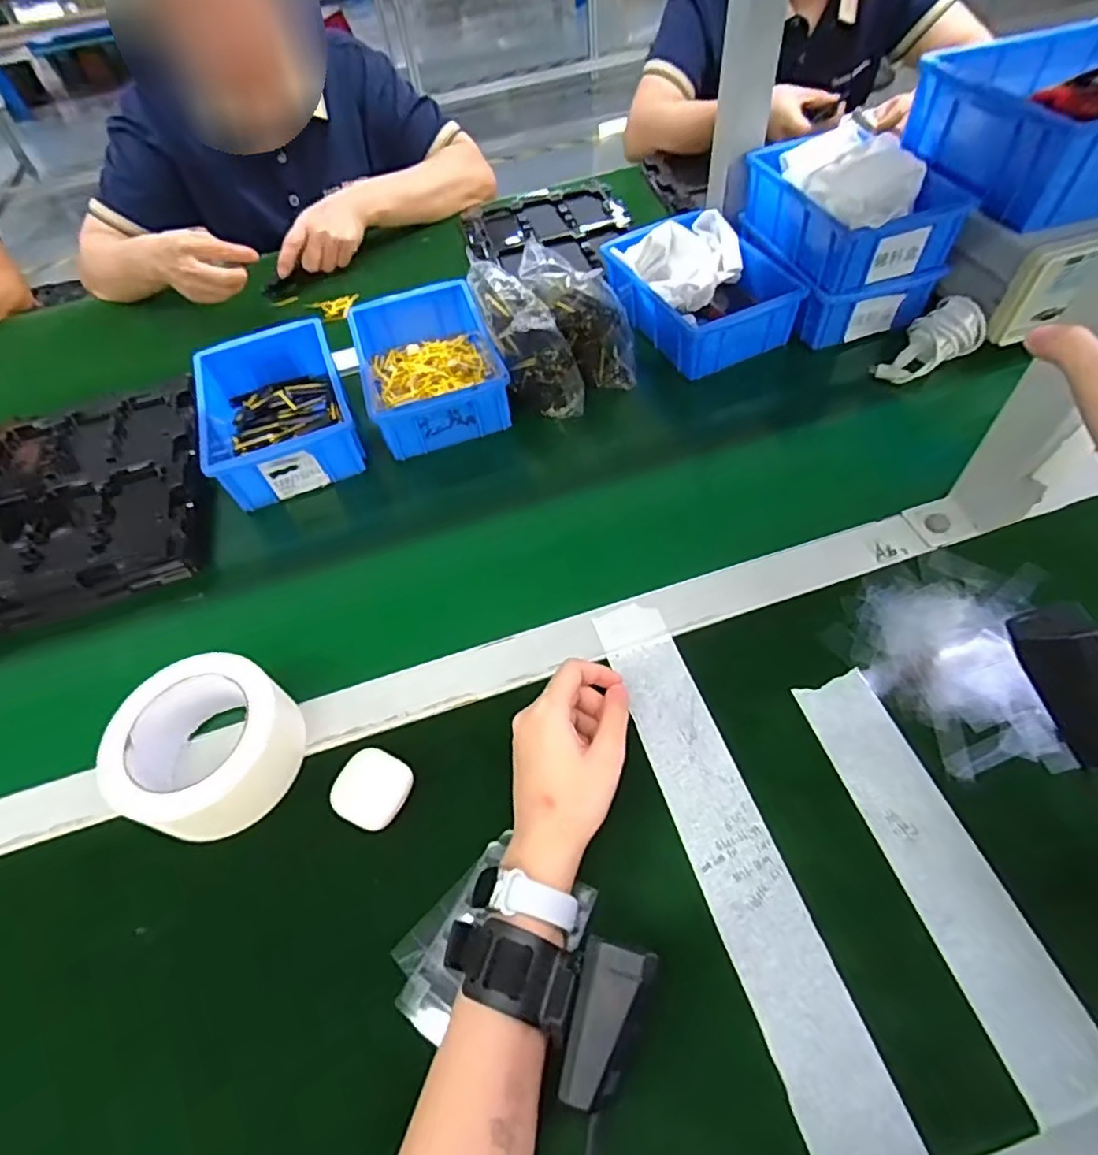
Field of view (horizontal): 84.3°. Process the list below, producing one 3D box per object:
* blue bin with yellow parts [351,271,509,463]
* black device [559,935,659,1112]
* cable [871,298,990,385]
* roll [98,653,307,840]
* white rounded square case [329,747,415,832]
[{"bbox_3d":[-0.129,-0.229,0.644,0.137,0.054,0.218,-14,54,-5],"label":"blue bin with yellow parts"},{"bbox_3d":[0.028,0.216,0.293,0.033,0.019,0.067,12,56,14],"label":"black device"},{"bbox_3d":[0.380,-0.229,0.601,0.101,0.052,0.060,-36,58,-19],"label":"cable"},{"bbox_3d":[-0.232,0.112,0.410,0.101,0.067,0.105,-3,54,4],"label":"roll"},{"bbox_3d":[-0.116,0.142,0.403,0.047,0.021,0.045,19,58,18],"label":"white rounded square case"}]

